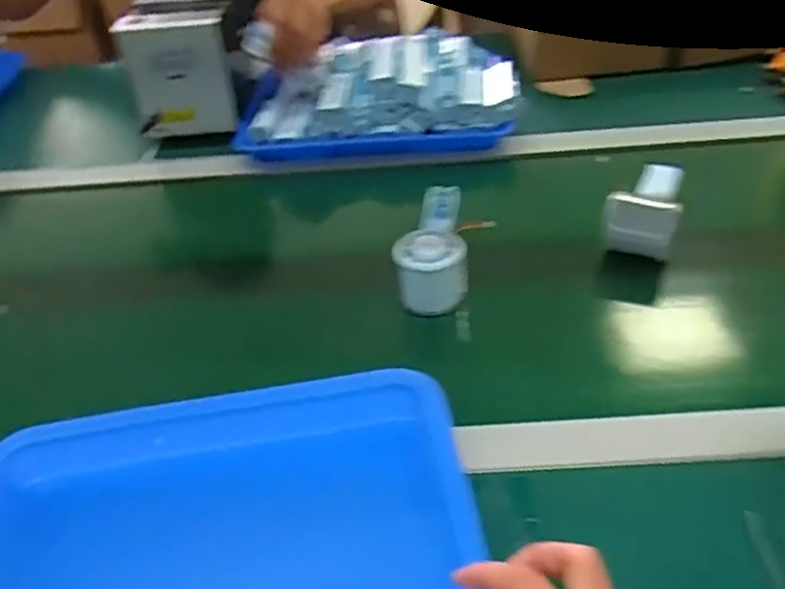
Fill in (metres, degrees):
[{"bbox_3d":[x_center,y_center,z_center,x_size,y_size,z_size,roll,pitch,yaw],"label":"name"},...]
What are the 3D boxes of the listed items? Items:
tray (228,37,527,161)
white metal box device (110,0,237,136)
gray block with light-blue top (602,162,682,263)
[{"bbox_3d":[-0.021,-0.263,0.933,0.341,0.083,0.213,-4,39,2],"label":"tray"},{"bbox_3d":[-0.261,-0.290,0.942,0.127,0.152,0.111,-2,40,4],"label":"white metal box device"},{"bbox_3d":[0.248,-0.092,0.715,0.065,0.057,0.161,10,42,19],"label":"gray block with light-blue top"}]

